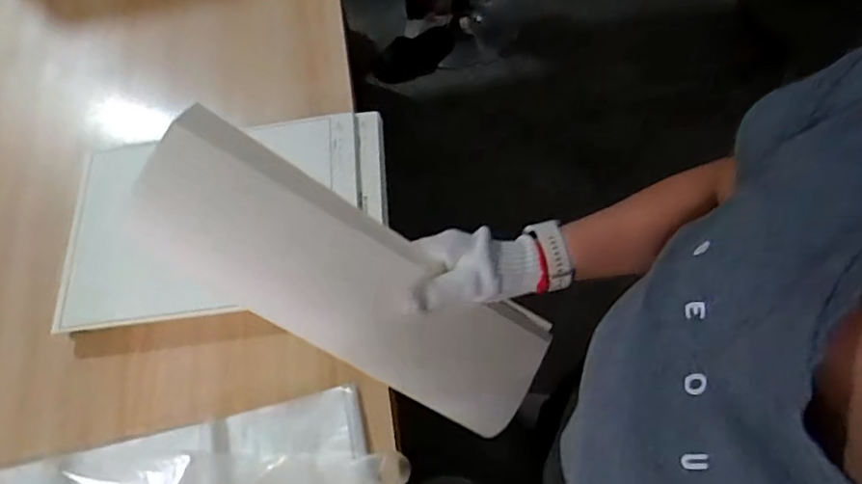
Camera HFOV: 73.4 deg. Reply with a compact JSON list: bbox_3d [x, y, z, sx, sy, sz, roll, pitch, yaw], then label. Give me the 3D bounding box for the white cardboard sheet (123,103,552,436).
[{"bbox_3d":[-0.058,0.043,0.480,0.363,0.027,0.119,32,102,-21],"label":"white cardboard sheet"}]

